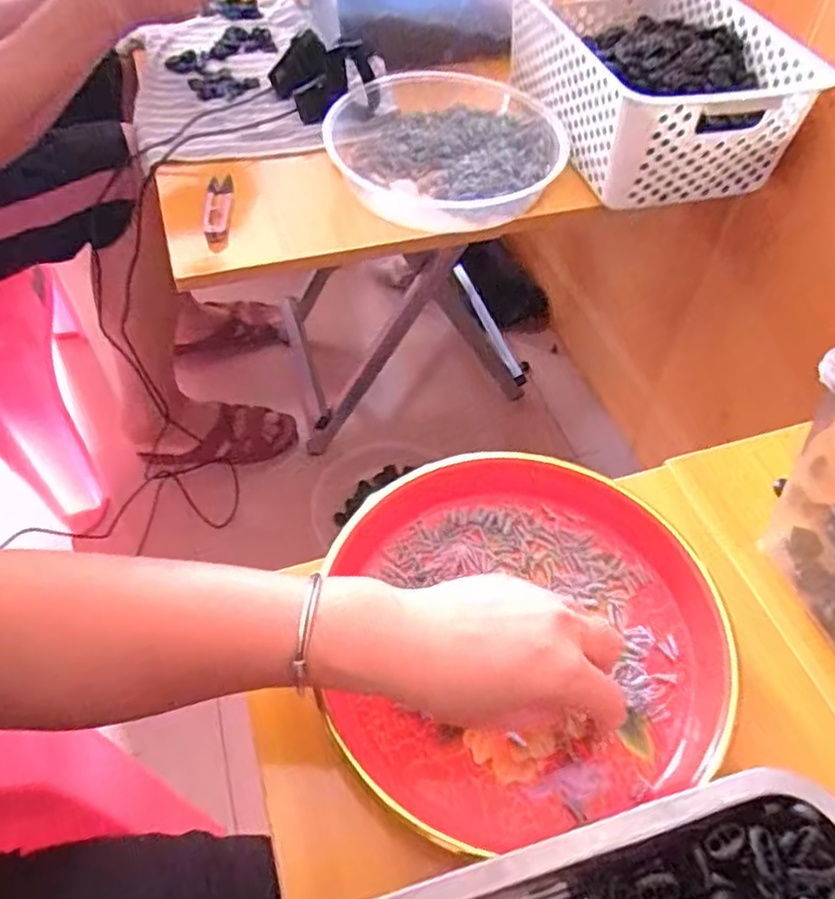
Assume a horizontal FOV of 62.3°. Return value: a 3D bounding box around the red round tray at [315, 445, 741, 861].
[{"bbox_3d":[0.064,0.093,0.390,0.222,0.050,0.209,-3,52,3],"label":"red round tray"}]

